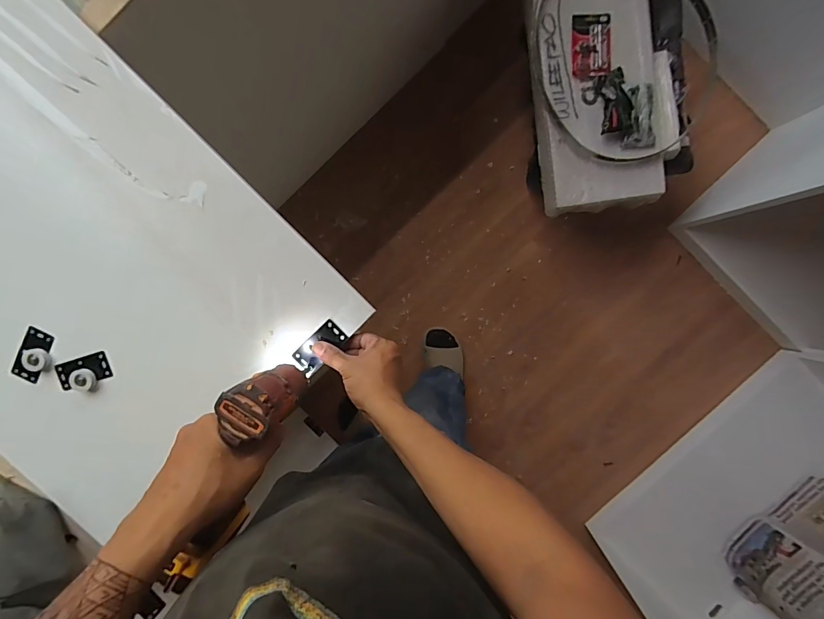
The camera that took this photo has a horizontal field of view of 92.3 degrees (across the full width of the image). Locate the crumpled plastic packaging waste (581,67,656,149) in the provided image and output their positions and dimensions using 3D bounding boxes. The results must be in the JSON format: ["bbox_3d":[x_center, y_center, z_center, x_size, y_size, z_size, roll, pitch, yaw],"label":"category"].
[{"bbox_3d":[0.500,-0.468,0.924,0.127,0.028,0.195,-26,91,5],"label":"crumpled plastic packaging waste"}]

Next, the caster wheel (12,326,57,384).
[{"bbox_3d":[-0.513,0.065,0.536,0.045,0.016,0.071,26,94,2],"label":"caster wheel"}]

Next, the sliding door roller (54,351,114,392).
[{"bbox_3d":[-0.445,0.087,0.539,0.066,0.016,0.043,-19,92,4],"label":"sliding door roller"}]

